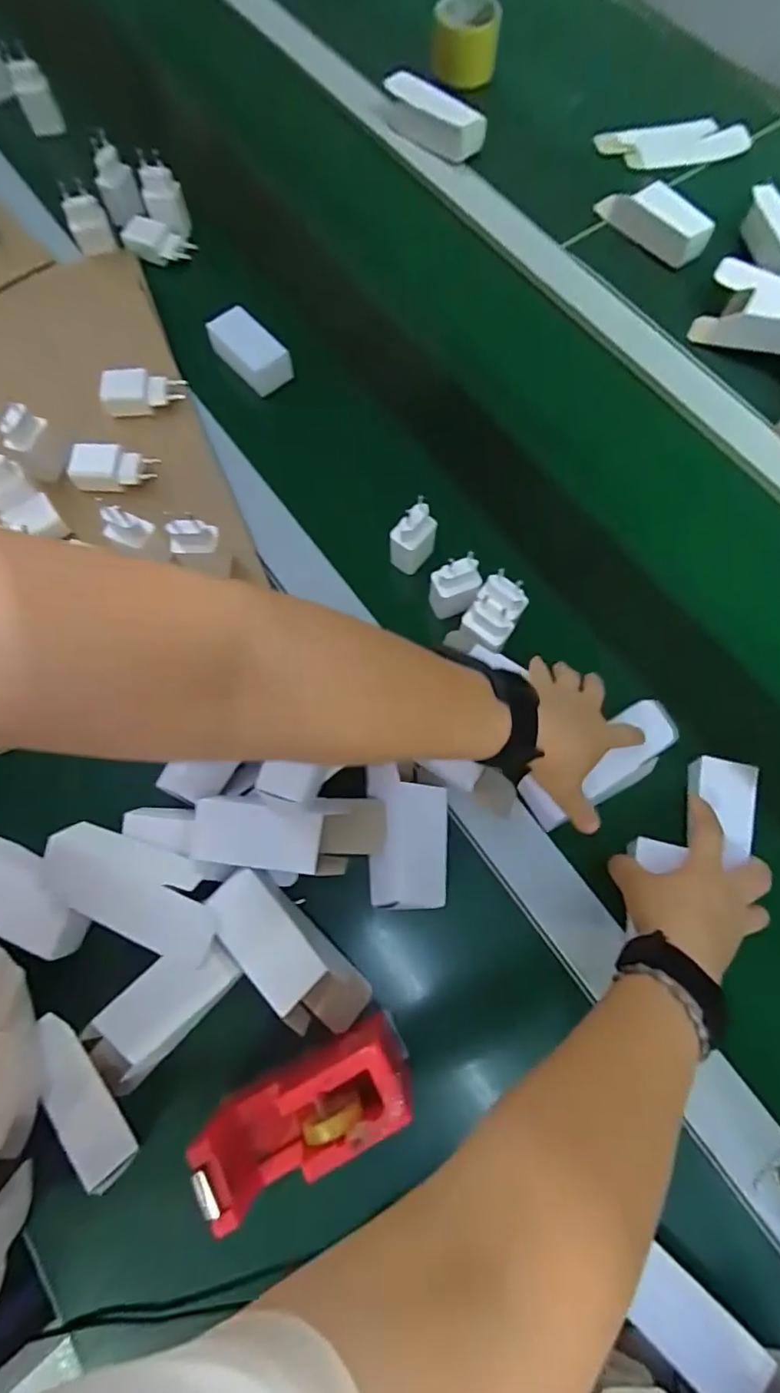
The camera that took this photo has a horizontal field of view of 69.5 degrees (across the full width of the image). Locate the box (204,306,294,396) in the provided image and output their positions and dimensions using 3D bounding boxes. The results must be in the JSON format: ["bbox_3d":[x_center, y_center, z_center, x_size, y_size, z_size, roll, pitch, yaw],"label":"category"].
[{"bbox_3d":[-0.150,-0.370,0.603,0.051,0.036,0.087,-39,76,-10],"label":"box"}]

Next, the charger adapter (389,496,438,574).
[{"bbox_3d":[0.022,-0.145,0.515,0.026,0.067,0.039,40,78,13],"label":"charger adapter"}]

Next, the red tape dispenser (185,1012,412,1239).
[{"bbox_3d":[-0.052,0.263,0.363,0.134,0.074,0.058,-30,74,-7],"label":"red tape dispenser"}]

